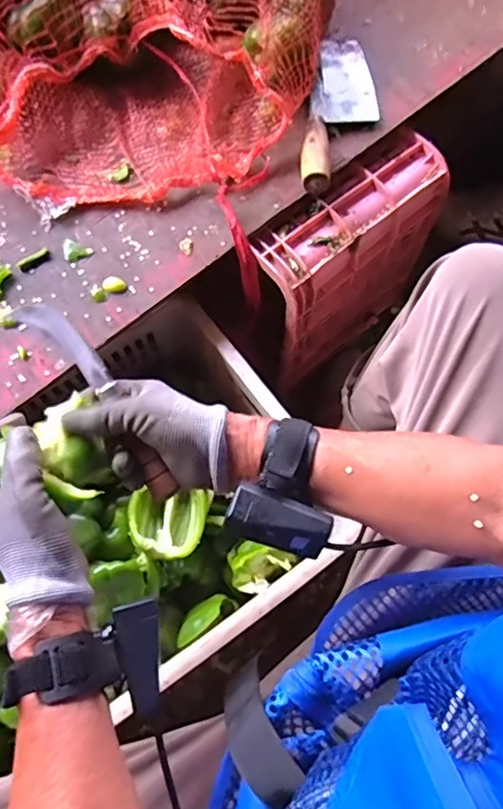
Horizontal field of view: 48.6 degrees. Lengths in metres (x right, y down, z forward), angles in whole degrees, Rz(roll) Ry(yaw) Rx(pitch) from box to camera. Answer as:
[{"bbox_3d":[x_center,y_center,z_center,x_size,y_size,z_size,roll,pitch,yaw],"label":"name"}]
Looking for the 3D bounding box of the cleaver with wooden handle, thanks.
[{"bbox_3d":[0.110,-0.360,0.668,0.078,0.039,0.267,8,70,2],"label":"cleaver with wooden handle"}]

